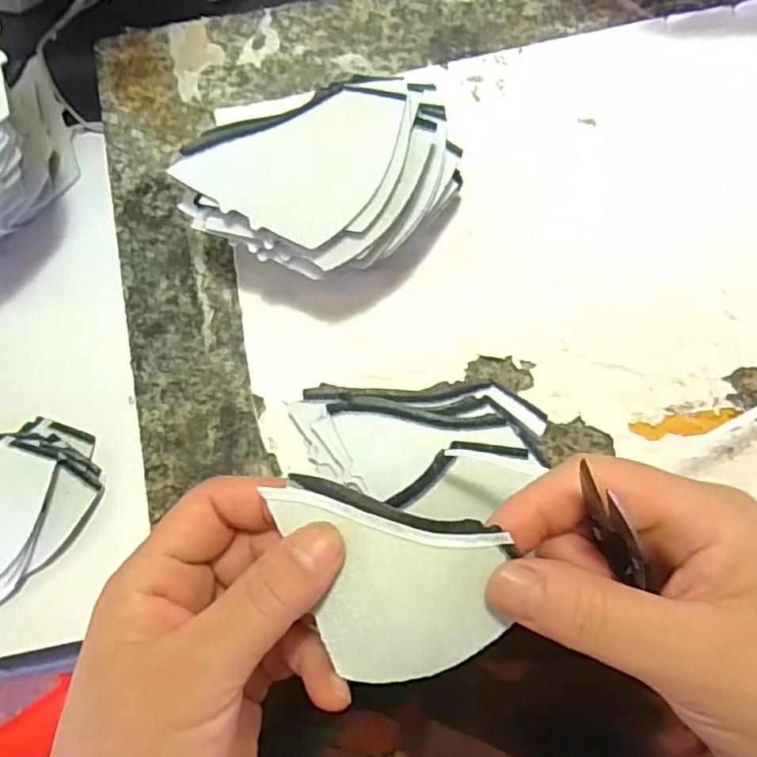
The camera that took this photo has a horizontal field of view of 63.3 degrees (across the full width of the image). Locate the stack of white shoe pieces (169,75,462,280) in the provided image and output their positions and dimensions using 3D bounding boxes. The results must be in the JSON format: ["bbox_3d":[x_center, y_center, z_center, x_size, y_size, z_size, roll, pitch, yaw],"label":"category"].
[{"bbox_3d":[-0.022,-0.080,0.267,0.115,0.050,0.074,-16,84,0],"label":"stack of white shoe pieces"}]

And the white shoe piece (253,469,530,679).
[{"bbox_3d":[0.000,0.069,0.199,0.079,0.016,0.057,13,85,3],"label":"white shoe piece"}]

